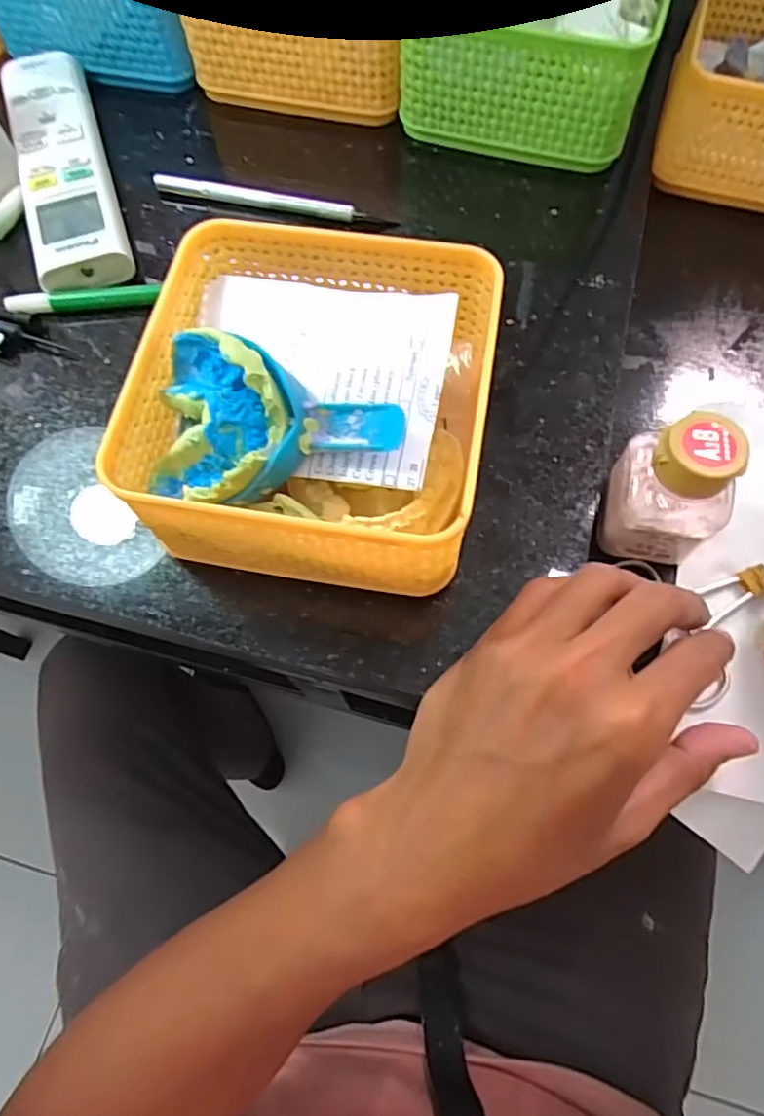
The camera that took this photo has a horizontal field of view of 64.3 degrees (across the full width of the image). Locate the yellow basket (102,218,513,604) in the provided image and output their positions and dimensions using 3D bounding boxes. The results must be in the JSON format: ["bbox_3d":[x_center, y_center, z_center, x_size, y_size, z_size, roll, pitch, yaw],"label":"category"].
[{"bbox_3d":[-0.025,-0.063,0.250,0.132,0.064,0.135,6,69,4],"label":"yellow basket"}]

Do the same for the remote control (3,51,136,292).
[{"bbox_3d":[-0.176,-0.218,0.339,0.045,0.021,0.172,-18,70,-5],"label":"remote control"}]

